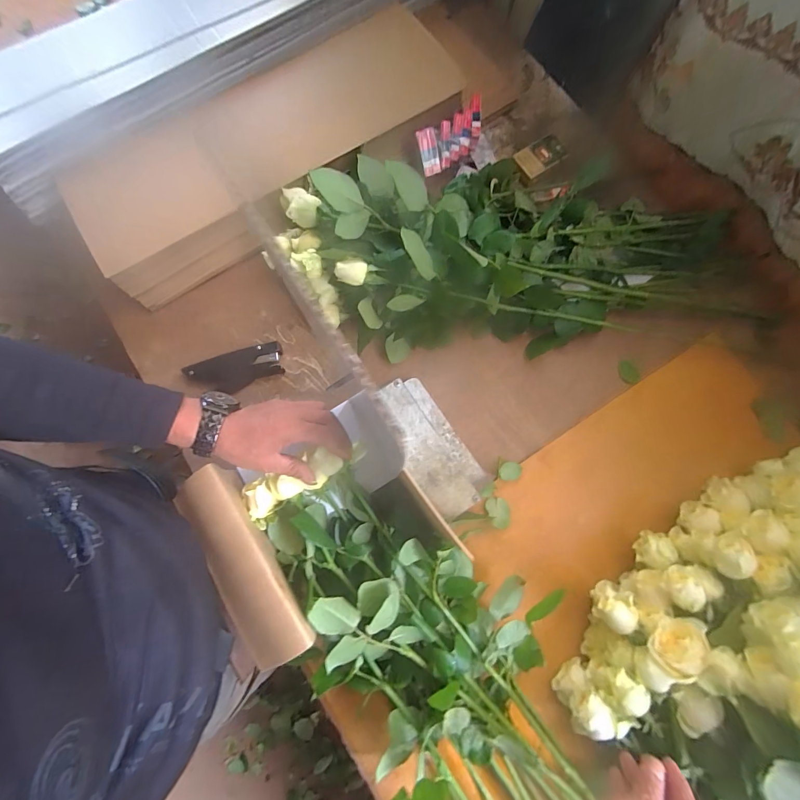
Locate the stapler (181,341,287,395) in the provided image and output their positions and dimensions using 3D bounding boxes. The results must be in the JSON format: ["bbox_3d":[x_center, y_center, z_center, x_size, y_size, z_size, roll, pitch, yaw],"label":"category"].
[{"bbox_3d":[-0.257,-0.048,0.601,0.145,0.025,0.053,-18,80,-3],"label":"stapler"}]

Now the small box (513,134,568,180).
[{"bbox_3d":[0.251,-0.435,0.679,0.089,0.014,0.052,-34,81,-6],"label":"small box"}]

